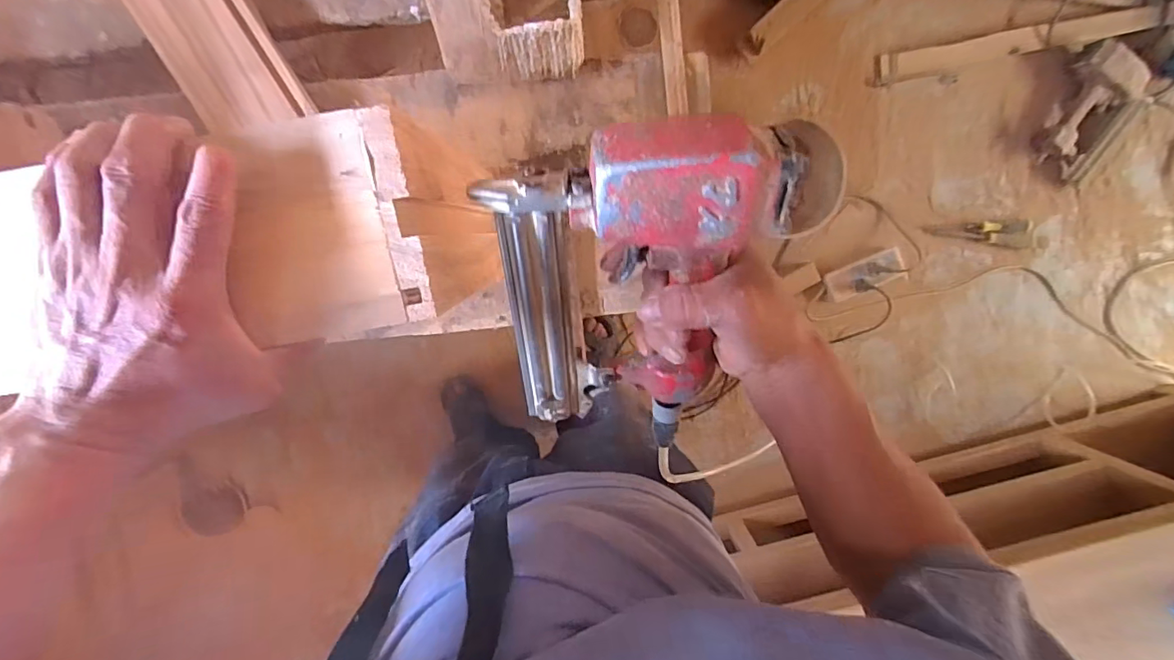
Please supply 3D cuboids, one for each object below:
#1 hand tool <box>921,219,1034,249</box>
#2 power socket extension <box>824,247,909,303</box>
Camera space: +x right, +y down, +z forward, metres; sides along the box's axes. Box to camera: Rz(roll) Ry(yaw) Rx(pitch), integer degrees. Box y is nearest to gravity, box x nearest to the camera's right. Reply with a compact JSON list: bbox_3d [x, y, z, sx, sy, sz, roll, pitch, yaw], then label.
[{"bbox_3d":[0.984,-0.246,1.319,0.258,0.043,0.069,6,100,14],"label":"hand tool"},{"bbox_3d":[0.697,-0.139,1.316,0.189,0.046,0.079,-22,98,5],"label":"power socket extension"}]

